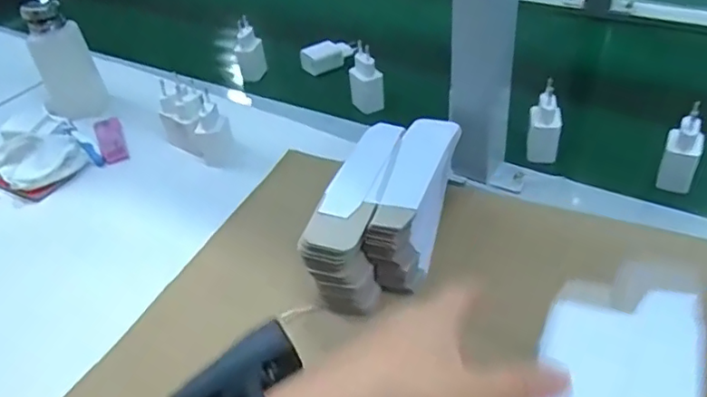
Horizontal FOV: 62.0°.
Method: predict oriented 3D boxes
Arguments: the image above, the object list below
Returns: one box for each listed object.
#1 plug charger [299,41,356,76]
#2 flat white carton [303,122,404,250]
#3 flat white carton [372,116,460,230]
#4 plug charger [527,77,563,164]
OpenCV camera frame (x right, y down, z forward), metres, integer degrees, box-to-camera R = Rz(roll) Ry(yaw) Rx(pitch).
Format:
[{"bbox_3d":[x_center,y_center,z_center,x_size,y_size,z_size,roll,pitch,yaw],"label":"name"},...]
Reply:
[{"bbox_3d":[-0.035,-0.196,0.808,0.069,0.025,0.043,-32,46,-27],"label":"plug charger"},{"bbox_3d":[0.009,-0.016,0.468,0.042,0.011,0.144,14,47,16],"label":"flat white carton"},{"bbox_3d":[0.050,-0.025,0.474,0.039,0.006,0.138,9,43,18],"label":"flat white carton"},{"bbox_3d":[0.192,-0.075,0.591,0.029,0.082,0.023,-1,40,7],"label":"plug charger"}]

